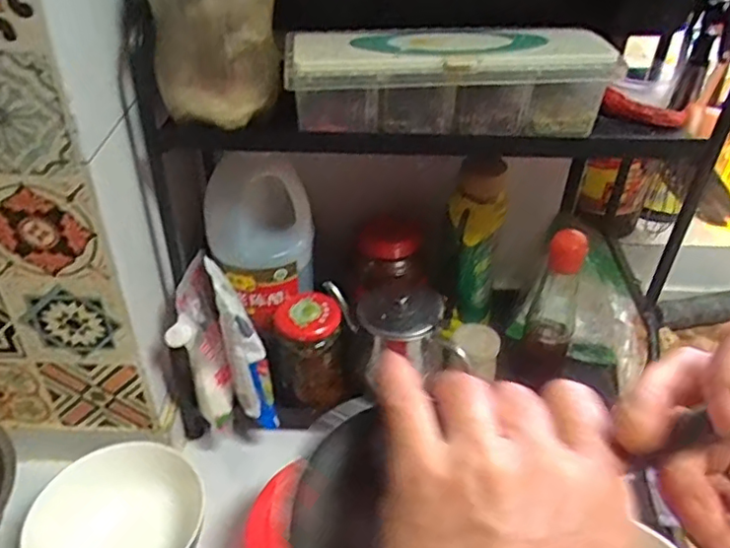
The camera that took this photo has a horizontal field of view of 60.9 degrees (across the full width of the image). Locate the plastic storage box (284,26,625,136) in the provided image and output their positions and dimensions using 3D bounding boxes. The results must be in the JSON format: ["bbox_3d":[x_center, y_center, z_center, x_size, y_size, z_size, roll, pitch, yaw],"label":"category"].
[{"bbox_3d":[0.076,-0.169,0.540,0.279,0.072,0.095,1,38,-2],"label":"plastic storage box"}]

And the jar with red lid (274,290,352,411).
[{"bbox_3d":[-0.059,0.079,0.688,0.077,0.113,0.081,1,38,-1],"label":"jar with red lid"}]

